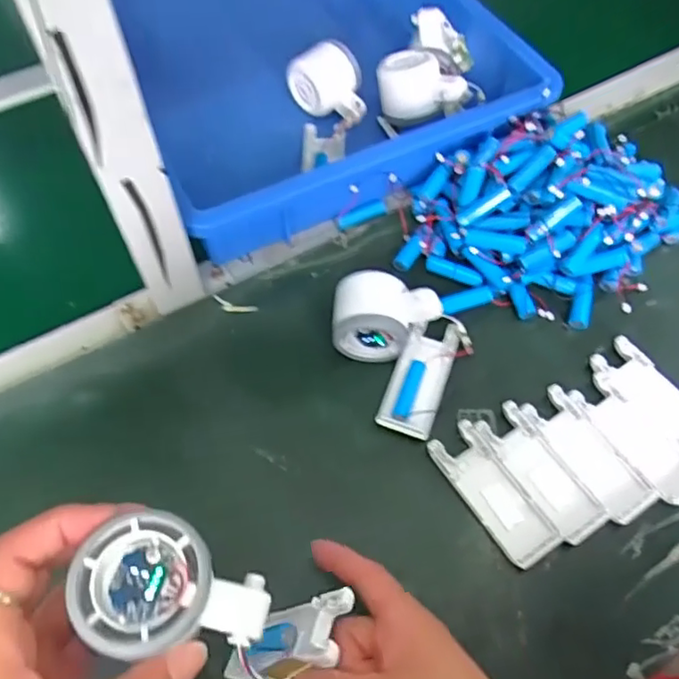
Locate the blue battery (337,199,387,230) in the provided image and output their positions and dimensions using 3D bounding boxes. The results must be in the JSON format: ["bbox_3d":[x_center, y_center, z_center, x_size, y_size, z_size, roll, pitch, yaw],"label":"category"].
[{"bbox_3d":[0.021,-0.114,0.548,0.047,0.012,0.012,-26,64,-15],"label":"blue battery"}]

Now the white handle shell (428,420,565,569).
[{"bbox_3d":[0.110,0.108,0.427,0.039,0.010,0.103,-30,65,-16],"label":"white handle shell"}]

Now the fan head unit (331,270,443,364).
[{"bbox_3d":[0.035,-0.017,0.477,0.082,0.055,0.057,-5,61,-4],"label":"fan head unit"}]

